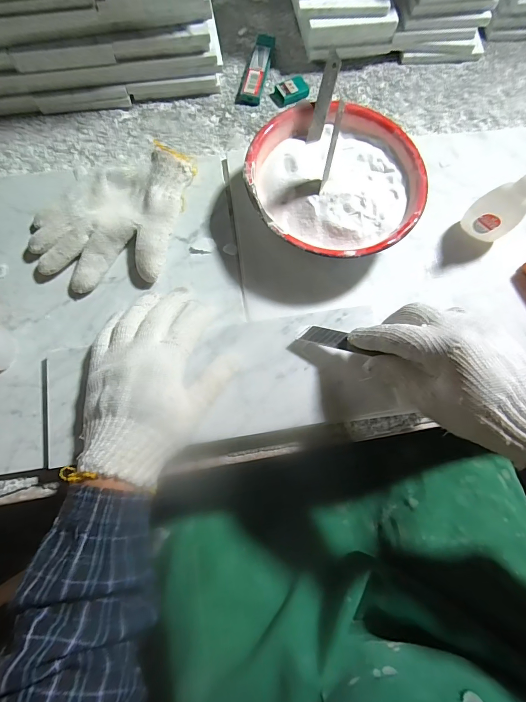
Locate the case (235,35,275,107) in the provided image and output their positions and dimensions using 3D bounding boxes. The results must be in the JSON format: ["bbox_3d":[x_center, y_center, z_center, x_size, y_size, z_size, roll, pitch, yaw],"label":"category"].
[{"bbox_3d":[-0.007,-0.342,0.432,0.027,0.012,0.109,13,75,2],"label":"case"}]

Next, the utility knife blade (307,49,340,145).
[{"bbox_3d":[0.059,-0.241,0.345,0.013,0.008,0.071,16,116,3],"label":"utility knife blade"}]

